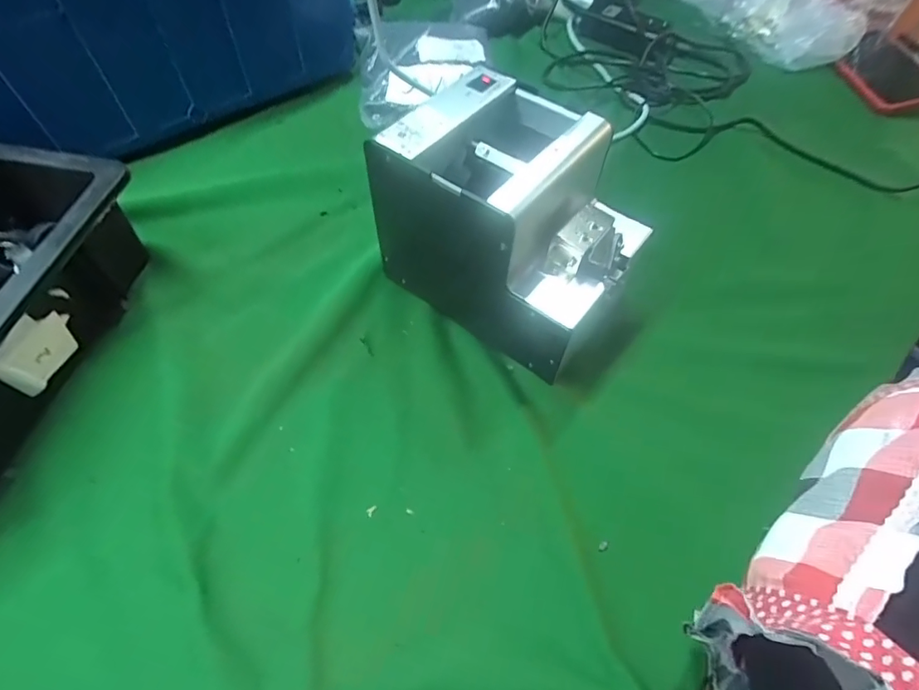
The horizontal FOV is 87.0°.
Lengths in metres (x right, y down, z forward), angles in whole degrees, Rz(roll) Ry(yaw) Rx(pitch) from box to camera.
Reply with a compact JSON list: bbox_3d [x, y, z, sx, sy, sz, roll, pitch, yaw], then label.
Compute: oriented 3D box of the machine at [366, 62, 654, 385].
[{"bbox_3d":[0.045,-0.091,0.382,0.174,0.144,0.140,38,64,20],"label":"machine"}]

